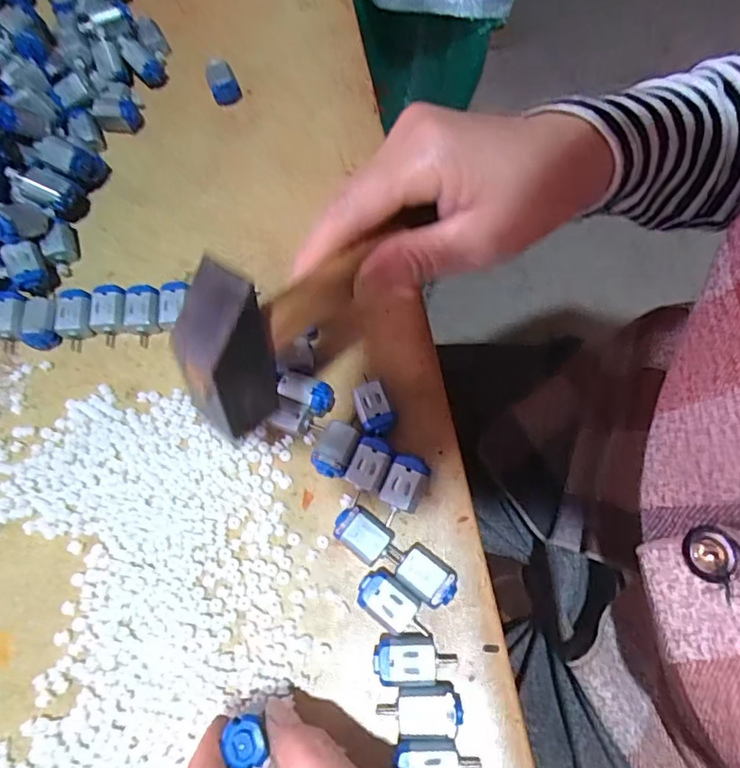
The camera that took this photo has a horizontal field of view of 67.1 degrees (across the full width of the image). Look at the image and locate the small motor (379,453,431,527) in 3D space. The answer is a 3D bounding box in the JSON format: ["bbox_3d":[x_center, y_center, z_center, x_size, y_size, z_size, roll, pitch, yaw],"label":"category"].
[{"bbox_3d":[0.016,0.054,0.277,0.019,0.018,0.032,21,70,10],"label":"small motor"}]

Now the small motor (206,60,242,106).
[{"bbox_3d":[-0.104,-0.214,0.393,0.020,0.016,0.031,-19,68,-6],"label":"small motor"}]

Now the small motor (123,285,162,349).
[{"bbox_3d":[-0.131,-0.040,0.324,0.021,0.016,0.031,-4,67,0],"label":"small motor"}]

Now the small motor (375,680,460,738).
[{"bbox_3d":[0.022,0.141,0.242,0.035,0.013,0.020,-2,67,1],"label":"small motor"}]

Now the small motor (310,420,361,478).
[{"bbox_3d":[-0.017,0.034,0.287,0.019,0.017,0.028,20,69,10],"label":"small motor"}]

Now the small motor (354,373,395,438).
[{"bbox_3d":[0.001,0.013,0.293,0.017,0.012,0.031,-19,68,-6],"label":"small motor"}]

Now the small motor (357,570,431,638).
[{"bbox_3d":[0.011,0.103,0.259,0.036,0.013,0.018,33,72,14],"label":"small motor"}]

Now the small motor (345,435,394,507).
[{"bbox_3d":[-0.001,0.044,0.283,0.018,0.016,0.031,20,70,10],"label":"small motor"}]

